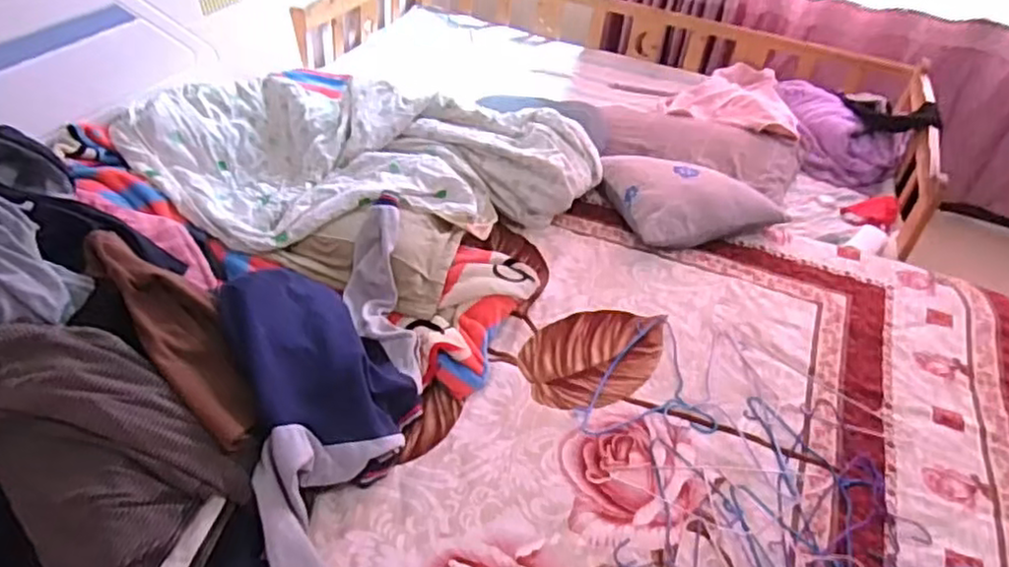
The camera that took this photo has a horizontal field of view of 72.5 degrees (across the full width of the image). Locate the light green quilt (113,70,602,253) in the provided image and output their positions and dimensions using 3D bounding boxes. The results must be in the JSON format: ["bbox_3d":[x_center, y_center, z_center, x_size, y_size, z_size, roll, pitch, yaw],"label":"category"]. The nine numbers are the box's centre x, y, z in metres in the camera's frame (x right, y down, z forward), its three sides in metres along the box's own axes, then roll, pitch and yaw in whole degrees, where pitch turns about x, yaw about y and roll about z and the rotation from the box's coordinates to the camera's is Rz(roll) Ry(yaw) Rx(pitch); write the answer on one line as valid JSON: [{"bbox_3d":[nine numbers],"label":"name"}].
[{"bbox_3d":[-0.331,-0.347,1.744,1.121,0.208,0.656,-11,43,-20],"label":"light green quilt"}]

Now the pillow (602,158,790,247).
[{"bbox_3d":[0.480,-0.237,1.835,0.371,0.121,0.357,-12,44,-21],"label":"pillow"}]

